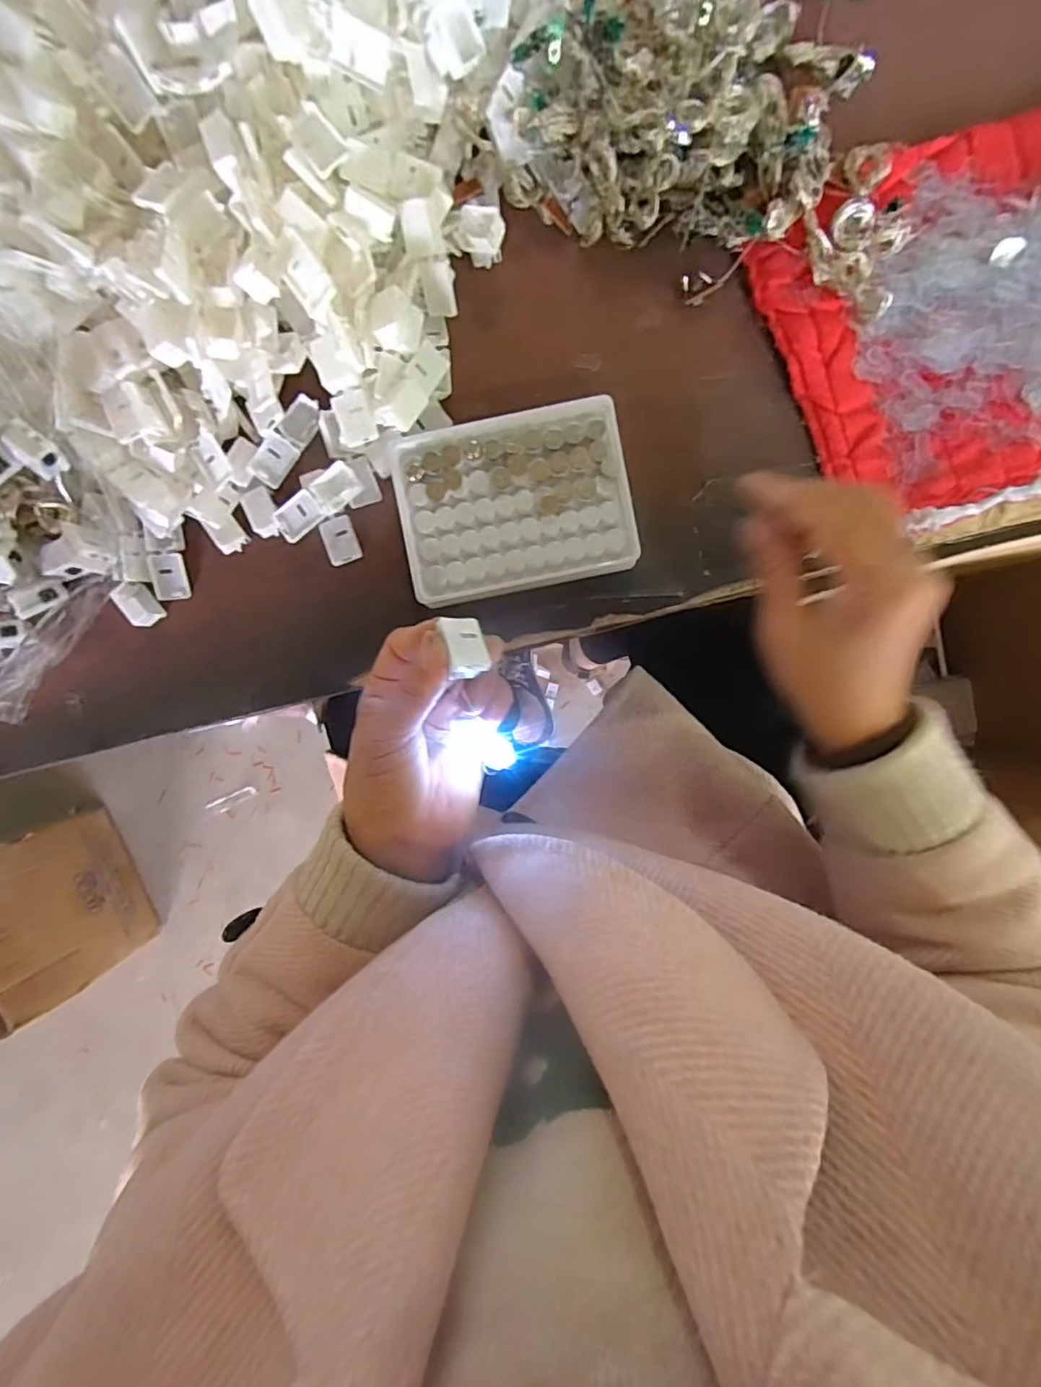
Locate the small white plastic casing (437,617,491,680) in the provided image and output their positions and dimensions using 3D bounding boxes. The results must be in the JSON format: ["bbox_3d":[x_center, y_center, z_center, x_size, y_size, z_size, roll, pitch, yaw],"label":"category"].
[{"bbox_3d":[-0.026,-0.021,0.265,0.018,0.008,0.028,-2,65,-32],"label":"small white plastic casing"}]

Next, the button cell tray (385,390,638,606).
[{"bbox_3d":[-0.003,-0.110,0.340,0.129,0.029,0.096,-11,93,2],"label":"button cell tray"}]

